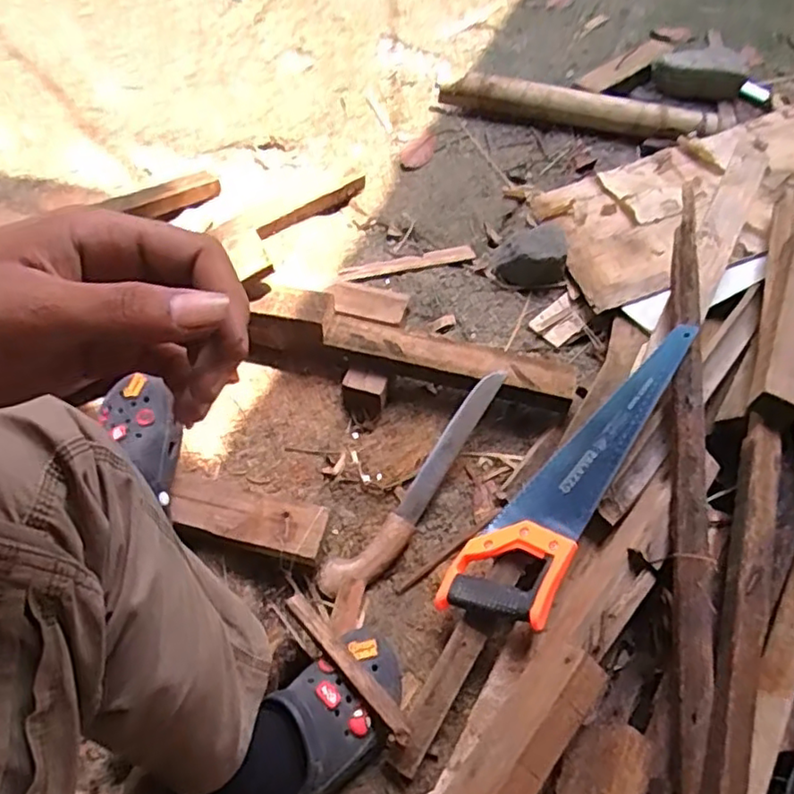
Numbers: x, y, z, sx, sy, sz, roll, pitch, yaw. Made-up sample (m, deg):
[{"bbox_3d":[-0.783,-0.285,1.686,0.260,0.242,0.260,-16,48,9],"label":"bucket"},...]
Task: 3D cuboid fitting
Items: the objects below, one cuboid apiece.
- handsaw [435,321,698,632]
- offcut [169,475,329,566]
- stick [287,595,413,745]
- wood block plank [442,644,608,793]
[{"bbox_3d":[0.204,0.074,0.743,0.115,0.022,0.414,18,65,41],"label":"handsaw"},{"bbox_3d":[-0.190,0.149,0.787,0.211,0.048,0.072,16,58,9],"label":"offcut"},{"bbox_3d":[-0.052,0.284,0.674,0.021,0.012,0.186,-38,66,-23],"label":"stick"},{"bbox_3d":[0.091,0.358,0.580,0.070,0.068,0.285,38,63,22],"label":"wood block plank"}]

